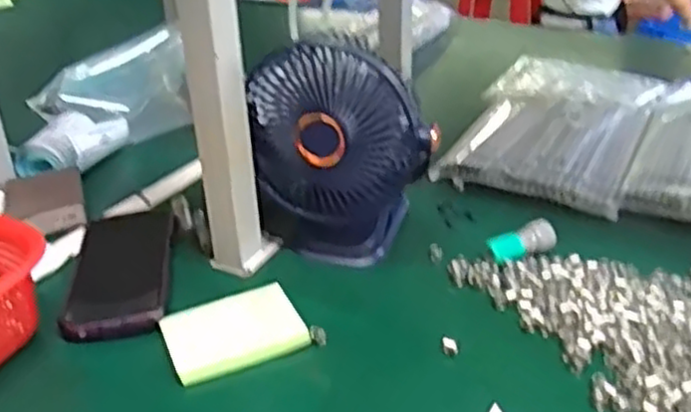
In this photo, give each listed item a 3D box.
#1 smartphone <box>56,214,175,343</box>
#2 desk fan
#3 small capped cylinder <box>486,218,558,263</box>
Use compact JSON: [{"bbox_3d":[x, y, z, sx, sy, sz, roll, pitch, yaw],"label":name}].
[{"bbox_3d":[-0.184,0.048,0.594,0.077,0.014,0.163,-5,29,-7],"label":"smartphone"},{"bbox_3d":[-0.002,-0.043,0.592,0.137,0.177,0.076,-1,29,0],"label":"desk fan"},{"bbox_3d":[0.149,0.030,0.607,0.058,0.022,0.024,-12,31,-19],"label":"small capped cylinder"}]

